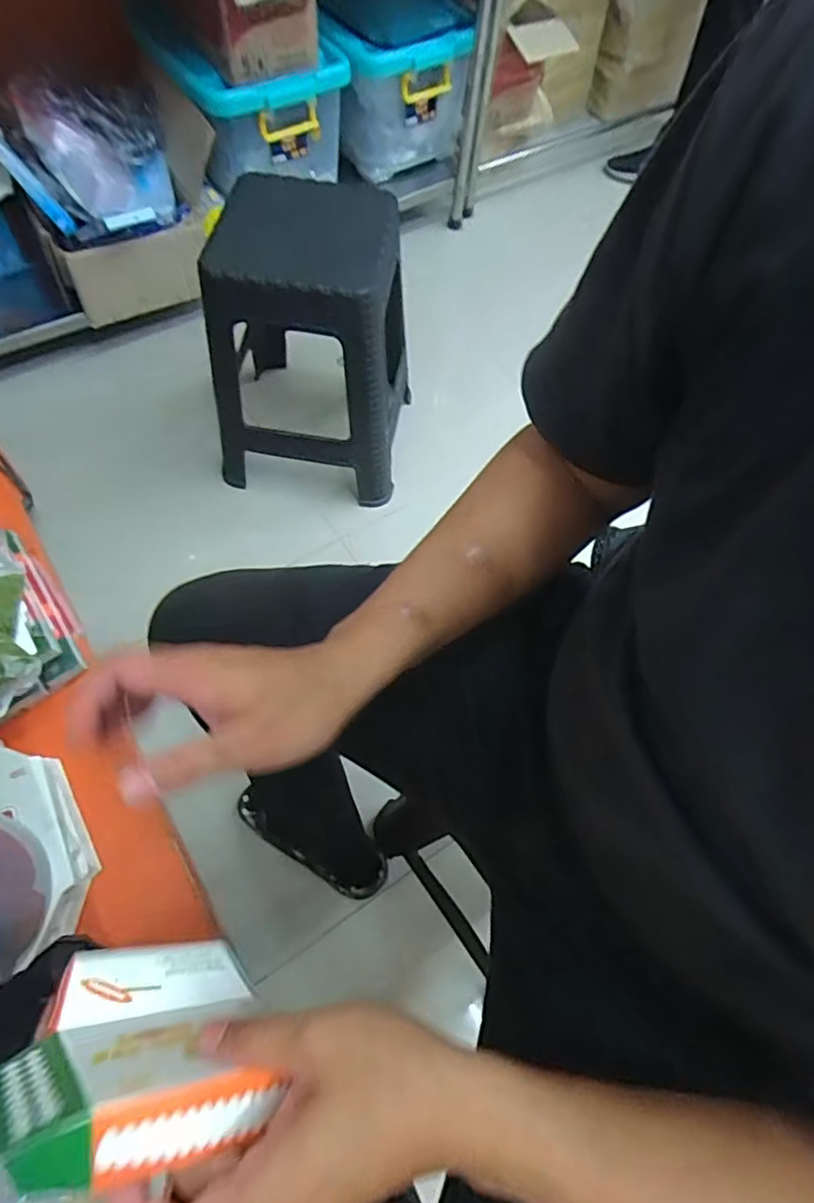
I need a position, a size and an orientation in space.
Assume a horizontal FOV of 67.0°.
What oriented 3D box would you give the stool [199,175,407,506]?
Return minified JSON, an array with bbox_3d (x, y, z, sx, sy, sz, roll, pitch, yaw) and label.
[{"bbox_3d":[-0.165,-0.429,1.112,0.342,0.475,0.268,0,63,-4],"label":"stool"}]

